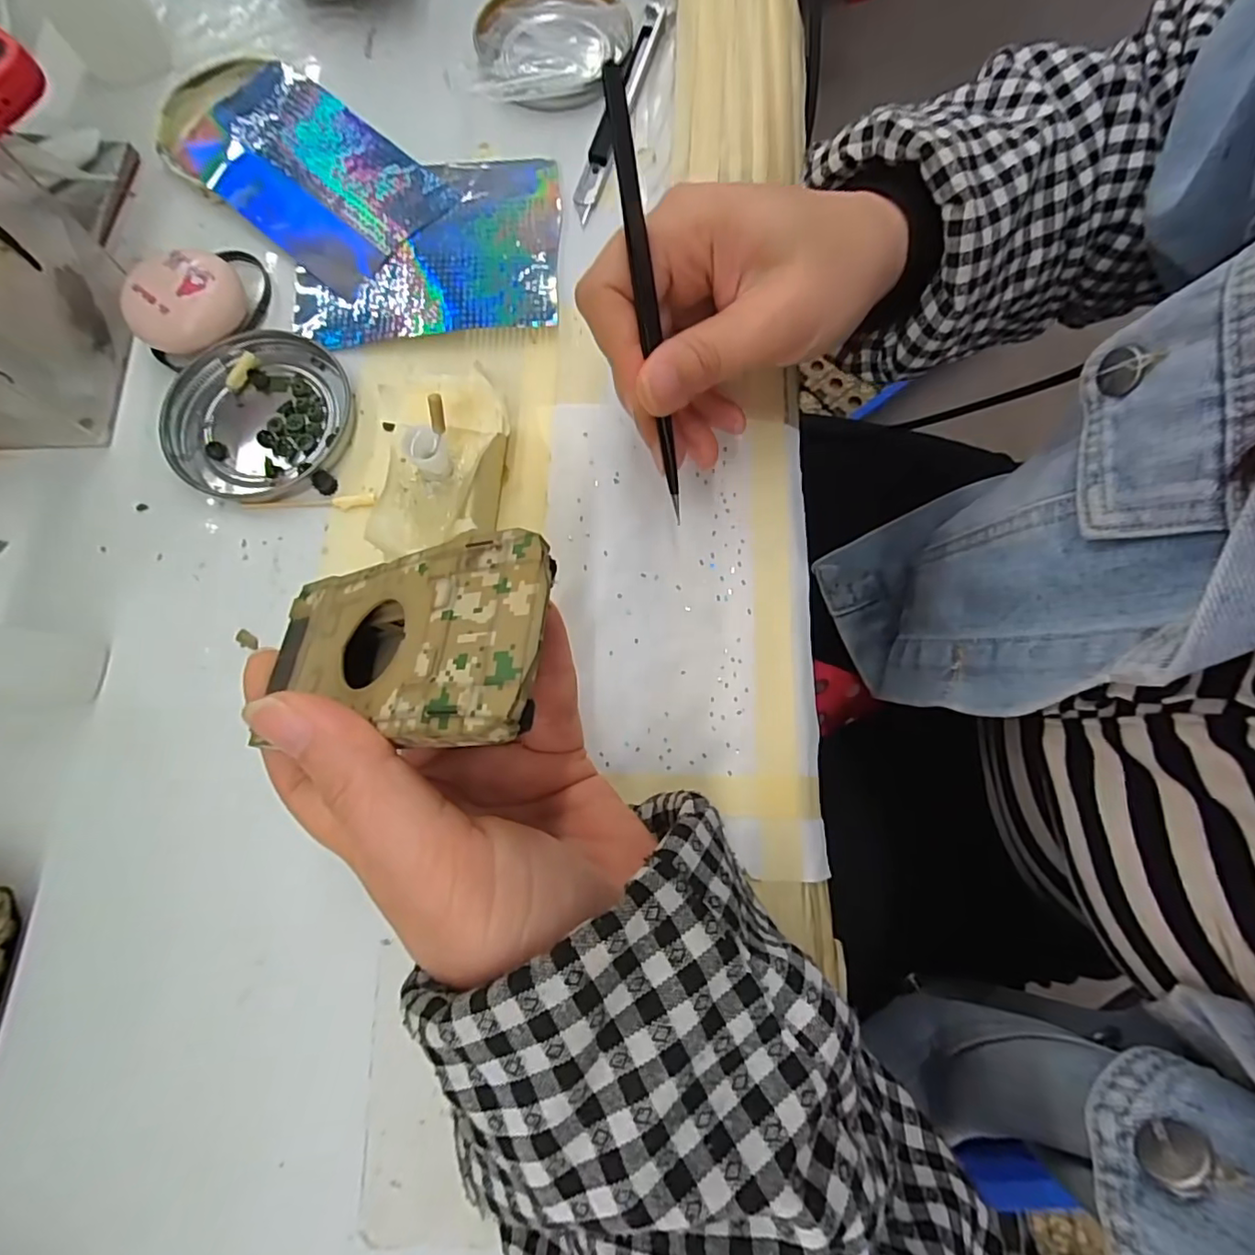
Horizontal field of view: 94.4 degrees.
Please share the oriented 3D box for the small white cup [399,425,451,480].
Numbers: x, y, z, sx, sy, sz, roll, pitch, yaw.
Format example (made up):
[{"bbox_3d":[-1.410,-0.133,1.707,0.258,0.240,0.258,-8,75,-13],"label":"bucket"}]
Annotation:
[{"bbox_3d":[-0.070,-0.060,0.205,0.013,0.019,0.013,0,77,1],"label":"small white cup"}]

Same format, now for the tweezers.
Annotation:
[{"bbox_3d":[0.007,-0.104,0.193,0.007,0.008,0.125,-13,117,-2],"label":"tweezers"}]

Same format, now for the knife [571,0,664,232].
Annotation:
[{"bbox_3d":[-0.004,-0.264,0.290,0.014,0.006,0.143,15,77,4],"label":"knife"}]

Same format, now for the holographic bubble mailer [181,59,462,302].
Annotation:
[{"bbox_3d":[-0.155,-0.222,0.280,0.129,0.010,0.076,39,80,9],"label":"holographic bubble mailer"}]

